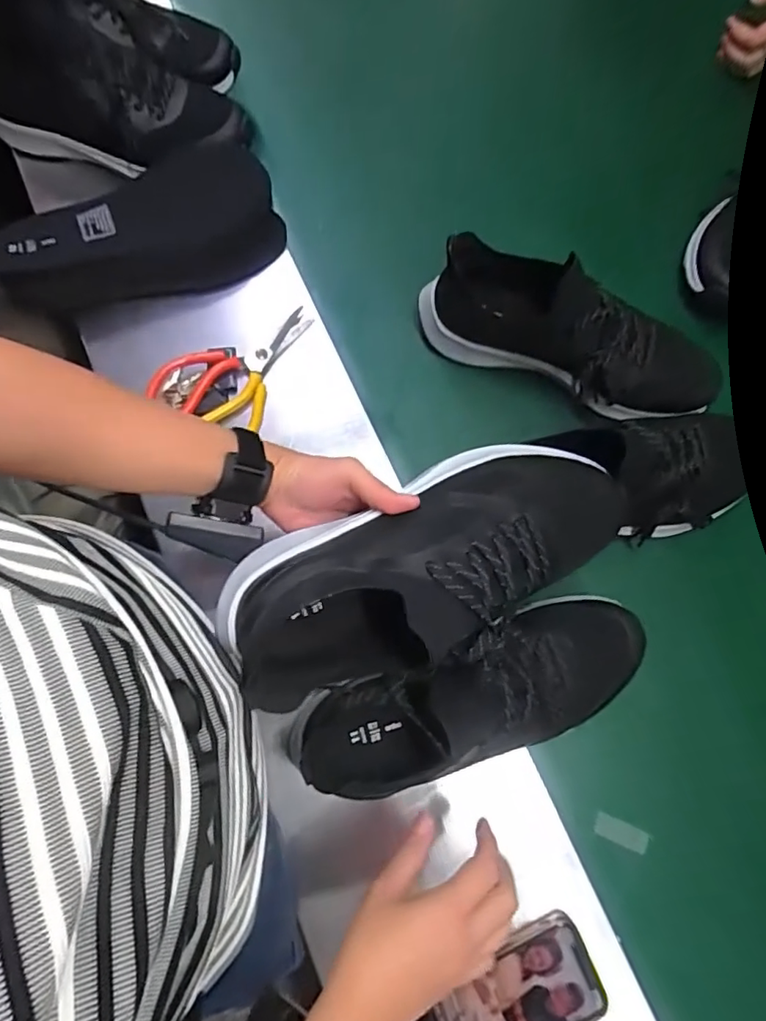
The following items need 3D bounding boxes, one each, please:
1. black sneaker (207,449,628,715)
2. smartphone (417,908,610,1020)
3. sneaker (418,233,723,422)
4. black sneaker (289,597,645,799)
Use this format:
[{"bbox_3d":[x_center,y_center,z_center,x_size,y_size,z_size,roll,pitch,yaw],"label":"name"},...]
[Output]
[{"bbox_3d":[0.040,0.029,0.388,0.288,0.090,0.121,-26,78,-11],"label":"black sneaker"},{"bbox_3d":[0.102,0.398,0.455,0.149,0.016,0.076,-23,78,-6],"label":"smartphone"},{"bbox_3d":[0.189,-0.169,0.556,0.302,0.118,0.098,14,76,2],"label":"sneaker"},{"bbox_3d":[0.082,0.146,0.447,0.292,0.091,0.095,-16,77,-5],"label":"black sneaker"}]

